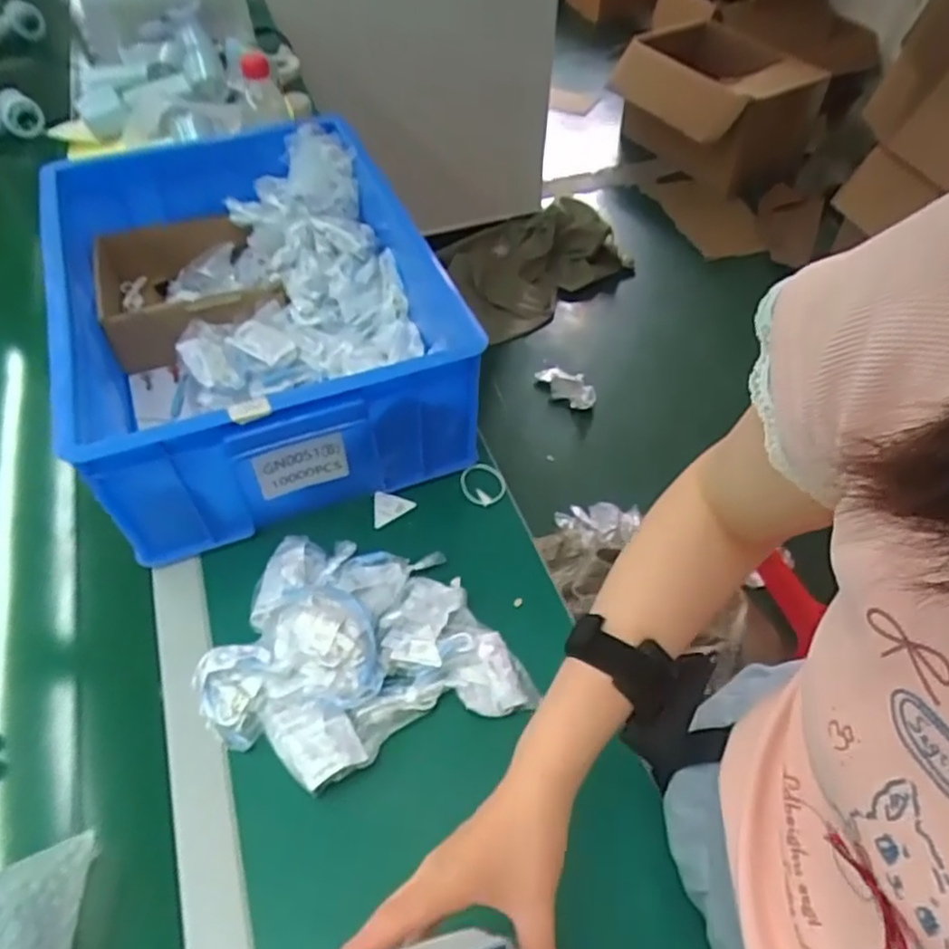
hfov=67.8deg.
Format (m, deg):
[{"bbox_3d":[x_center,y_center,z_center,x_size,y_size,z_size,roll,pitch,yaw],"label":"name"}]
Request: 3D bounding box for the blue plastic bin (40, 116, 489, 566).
[{"bbox_3d":[-0.229,-0.164,0.734,0.330,0.172,0.448,-19,54,-16],"label":"blue plastic bin"}]

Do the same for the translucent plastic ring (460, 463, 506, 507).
[{"bbox_3d":[0.009,0.009,0.706,0.044,0.011,0.049,-23,66,-18],"label":"translucent plastic ring"}]

